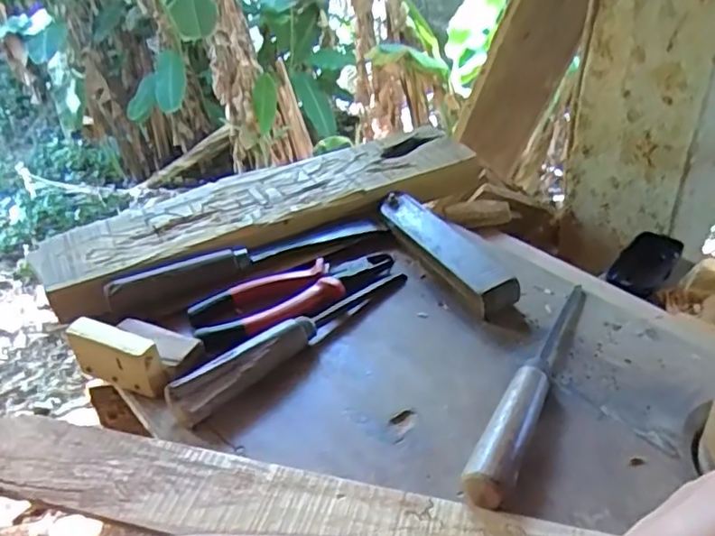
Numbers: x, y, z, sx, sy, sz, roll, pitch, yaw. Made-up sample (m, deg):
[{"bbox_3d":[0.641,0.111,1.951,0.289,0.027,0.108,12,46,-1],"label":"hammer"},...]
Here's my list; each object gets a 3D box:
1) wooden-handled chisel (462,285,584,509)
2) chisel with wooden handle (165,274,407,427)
[{"bbox_3d":[0.132,0.076,0.455,0.025,0.028,0.233,15,40,28],"label":"wooden-handled chisel"},{"bbox_3d":[-0.048,0.052,0.516,0.030,0.029,0.232,26,46,38],"label":"chisel with wooden handle"}]

